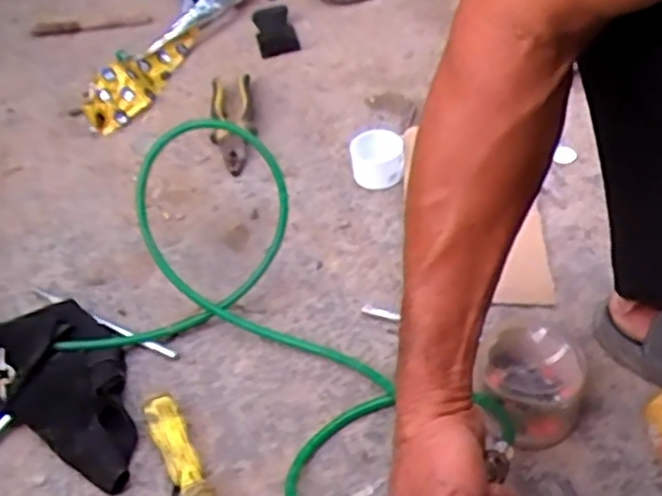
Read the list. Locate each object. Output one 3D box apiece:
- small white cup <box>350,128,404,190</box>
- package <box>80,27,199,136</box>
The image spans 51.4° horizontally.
[{"bbox_3d":[0.053,-0.099,0.788,0.059,0.048,0.058,-6,45,1],"label":"small white cup"},{"bbox_3d":[-0.269,-0.253,0.993,0.076,0.046,0.246,16,50,22],"label":"package"}]

